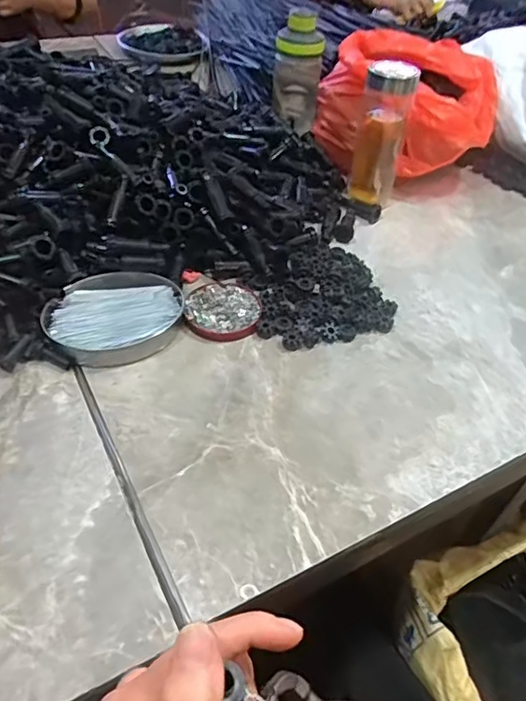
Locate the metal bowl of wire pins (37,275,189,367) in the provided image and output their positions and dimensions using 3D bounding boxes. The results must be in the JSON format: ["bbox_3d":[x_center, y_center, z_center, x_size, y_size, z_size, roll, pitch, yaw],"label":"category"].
[{"bbox_3d":[-0.146,-0.033,0.551,0.132,0.025,0.102,-9,47,-15],"label":"metal bowl of wire pins"}]

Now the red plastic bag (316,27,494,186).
[{"bbox_3d":[0.218,-0.376,0.845,0.261,0.114,0.329,21,47,15],"label":"red plastic bag"}]

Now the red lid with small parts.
[{"bbox_3d":[-0.042,-0.042,0.586,0.077,0.007,0.082,3,45,-3],"label":"red lid with small parts"}]

